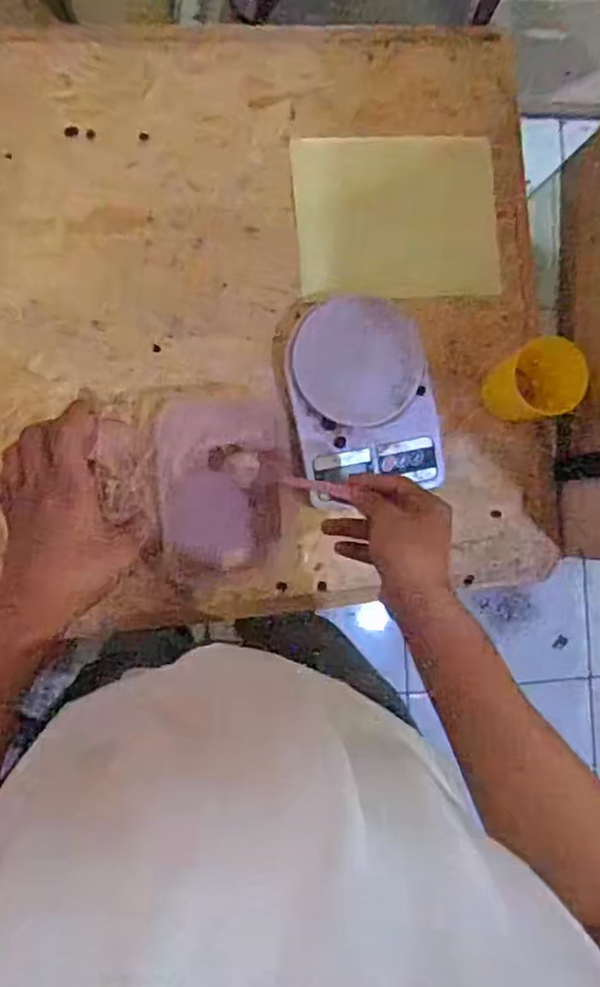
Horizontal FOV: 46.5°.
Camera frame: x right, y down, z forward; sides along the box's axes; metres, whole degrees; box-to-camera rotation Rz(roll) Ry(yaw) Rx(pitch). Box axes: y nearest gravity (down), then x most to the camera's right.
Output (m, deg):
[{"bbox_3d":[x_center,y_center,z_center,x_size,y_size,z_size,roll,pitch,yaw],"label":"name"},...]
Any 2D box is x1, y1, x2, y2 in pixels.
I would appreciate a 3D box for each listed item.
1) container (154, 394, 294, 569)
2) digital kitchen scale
[{"bbox_3d":[-0.071,-0.009,0.666,0.120,0.035,0.157,-2,88,-9],"label":"container"},{"bbox_3d":[0.062,-0.092,0.689,0.137,0.038,0.190,-12,90,-9],"label":"digital kitchen scale"}]

